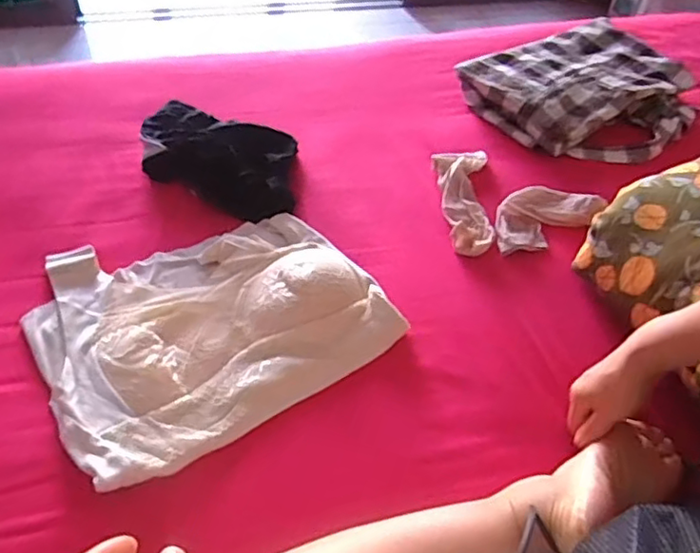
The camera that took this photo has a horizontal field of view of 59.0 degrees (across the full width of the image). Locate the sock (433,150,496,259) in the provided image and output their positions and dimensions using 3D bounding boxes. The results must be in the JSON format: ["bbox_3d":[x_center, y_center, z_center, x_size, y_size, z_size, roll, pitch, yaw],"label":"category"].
[{"bbox_3d":[0.140,-0.097,0.770,0.065,0.021,0.168,5,50,-1],"label":"sock"}]

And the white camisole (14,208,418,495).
[{"bbox_3d":[-0.142,0.033,0.627,0.318,0.029,0.262,-24,56,-23],"label":"white camisole"}]

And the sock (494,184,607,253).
[{"bbox_3d":[0.229,-0.080,0.749,0.134,0.035,0.081,-19,54,-20],"label":"sock"}]

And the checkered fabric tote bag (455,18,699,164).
[{"bbox_3d":[0.351,-0.273,0.908,0.311,0.052,0.265,-34,61,-28],"label":"checkered fabric tote bag"}]

